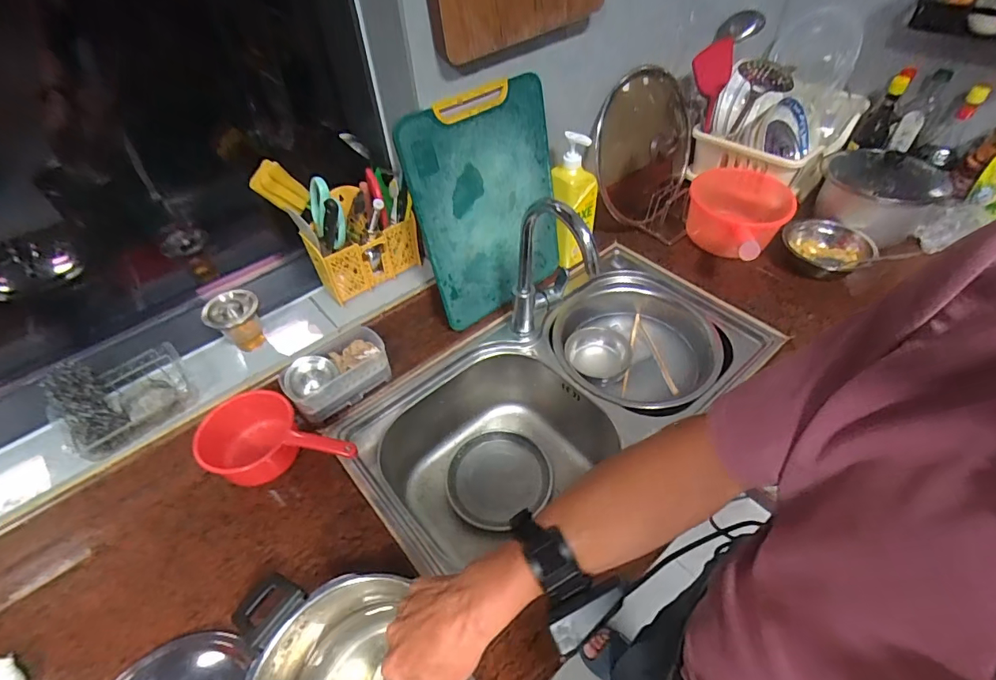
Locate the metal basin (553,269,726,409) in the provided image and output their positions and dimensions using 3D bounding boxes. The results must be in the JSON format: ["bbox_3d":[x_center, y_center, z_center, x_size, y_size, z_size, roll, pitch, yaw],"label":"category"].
[{"bbox_3d":[0.268,0.011,0.949,0.309,0.103,0.311,-2,47,2],"label":"metal basin"}]

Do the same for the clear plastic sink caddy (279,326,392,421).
[{"bbox_3d":[-0.276,0.053,0.805,0.171,0.075,0.093,-34,54,-25],"label":"clear plastic sink caddy"}]

